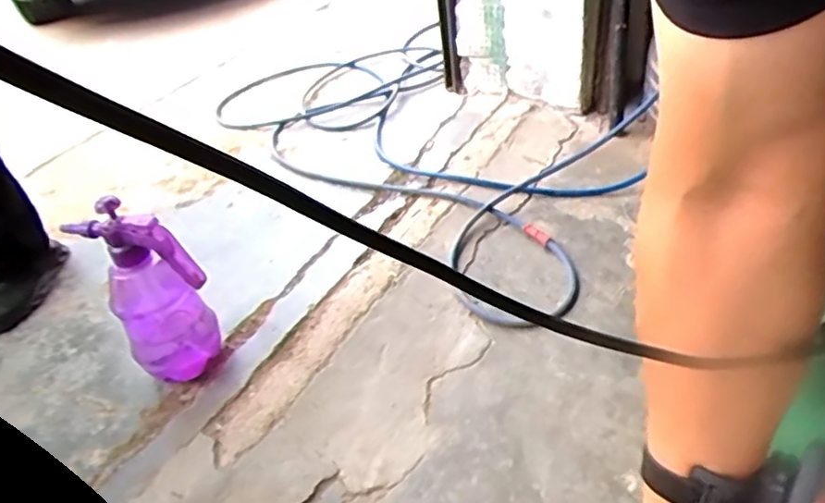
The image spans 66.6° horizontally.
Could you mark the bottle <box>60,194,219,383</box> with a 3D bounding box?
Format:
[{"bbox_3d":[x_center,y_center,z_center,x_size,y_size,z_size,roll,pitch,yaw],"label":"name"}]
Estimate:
[{"bbox_3d":[-0.368,0.051,0.890,0.120,0.279,0.123,-26,42,-22],"label":"bottle"}]

